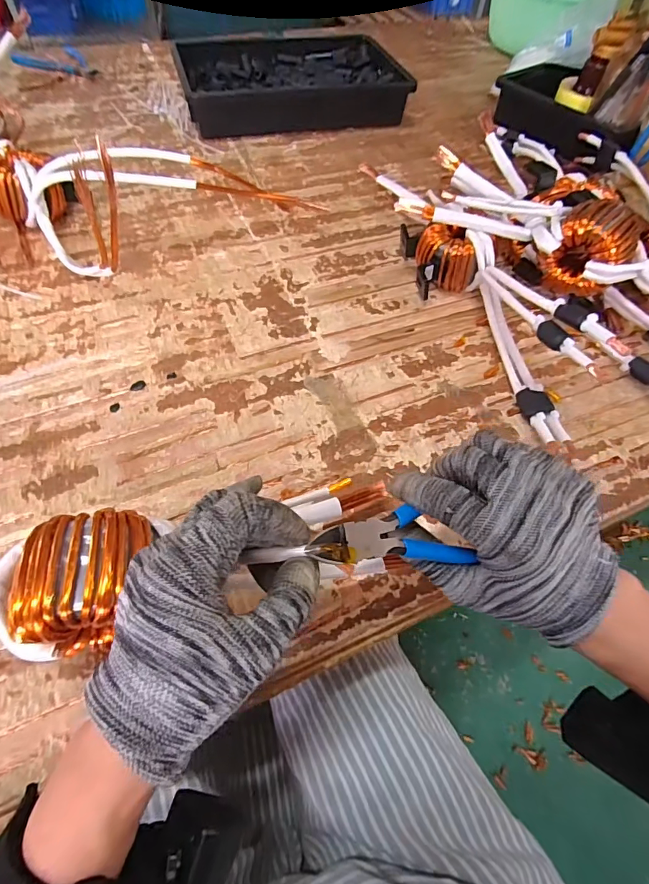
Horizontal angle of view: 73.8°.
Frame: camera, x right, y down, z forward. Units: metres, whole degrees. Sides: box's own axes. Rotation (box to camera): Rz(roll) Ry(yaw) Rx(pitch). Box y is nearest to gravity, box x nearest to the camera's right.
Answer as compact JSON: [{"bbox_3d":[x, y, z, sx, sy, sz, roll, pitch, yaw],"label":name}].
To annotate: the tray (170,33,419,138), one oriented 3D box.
[{"bbox_3d":[-0.061,-0.634,0.758,0.371,0.055,0.262,-13,58,-12],"label":"tray"}]

